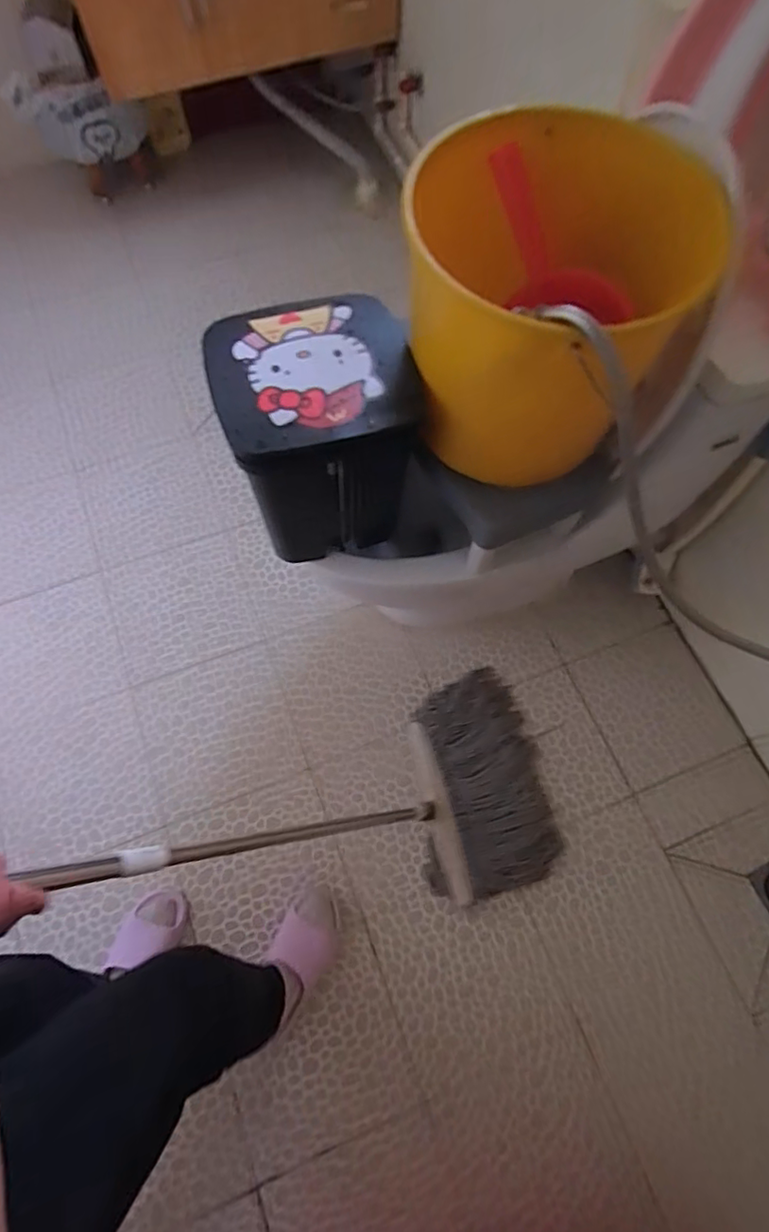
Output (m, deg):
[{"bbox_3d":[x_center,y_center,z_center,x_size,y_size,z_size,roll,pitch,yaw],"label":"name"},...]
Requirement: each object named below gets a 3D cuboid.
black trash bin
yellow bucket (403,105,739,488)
[{"bbox_3d":[-0.089,-0.242,0.797,0.229,0.288,0.240,-16,70,-6],"label":"black trash bin"},{"bbox_3d":[0.170,-0.373,0.684,0.304,0.258,0.307,0,69,0],"label":"yellow bucket"}]

